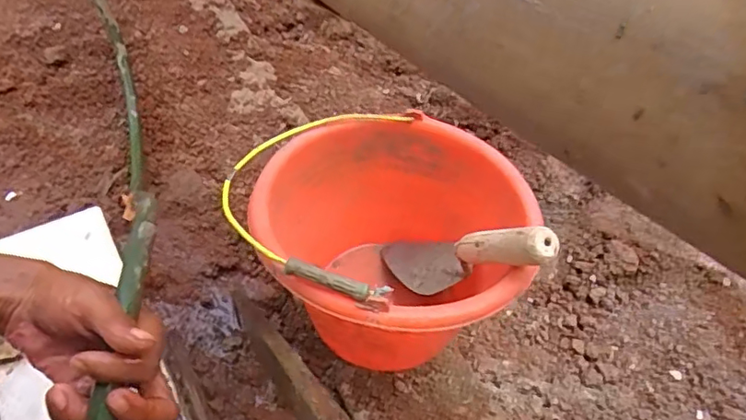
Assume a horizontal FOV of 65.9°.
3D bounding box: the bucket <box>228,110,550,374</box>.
[{"bbox_3d":[0.017,0.060,0.658,0.279,0.224,0.269,2,51,-2],"label":"bucket"}]

